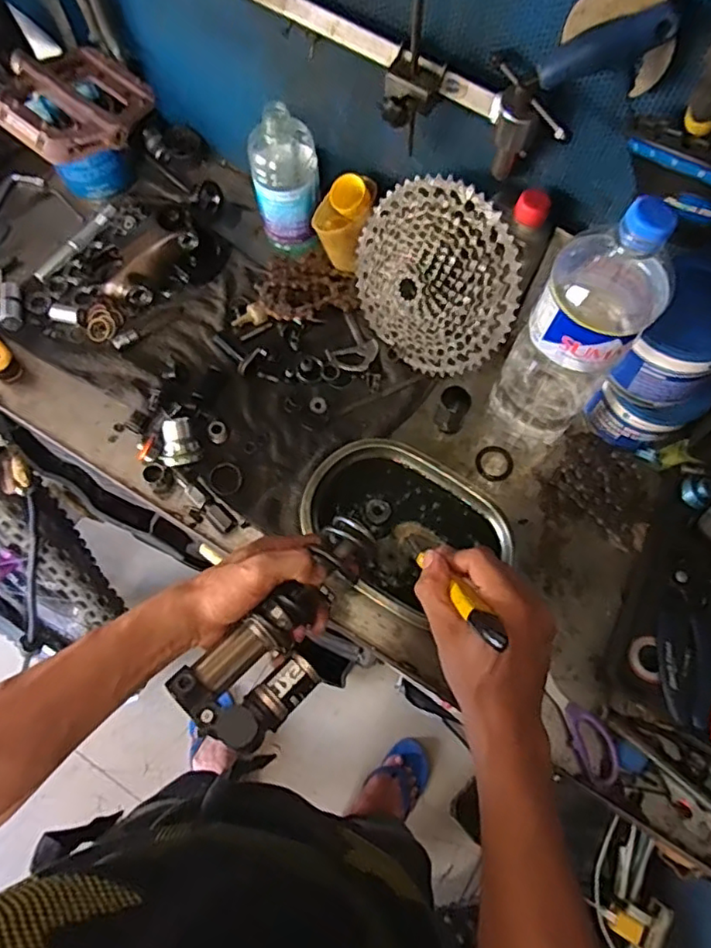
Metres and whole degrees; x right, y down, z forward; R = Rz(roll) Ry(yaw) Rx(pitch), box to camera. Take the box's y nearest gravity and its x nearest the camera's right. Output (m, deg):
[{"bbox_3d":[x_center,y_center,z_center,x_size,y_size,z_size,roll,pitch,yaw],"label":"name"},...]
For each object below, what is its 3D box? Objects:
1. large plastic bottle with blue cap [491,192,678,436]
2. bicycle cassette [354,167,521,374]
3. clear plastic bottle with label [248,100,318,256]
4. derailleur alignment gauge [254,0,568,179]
[{"bbox_3d":[0.193,-0.115,0.533,0.083,0.317,0.086,35,74,12],"label":"large plastic bottle with blue cap"},{"bbox_3d":[0.071,-0.198,0.622,0.197,0.191,0.048,45,46,13],"label":"bicycle cassette"},{"bbox_3d":[-0.079,-0.327,0.686,0.070,0.171,0.061,-8,70,-3],"label":"clear plastic bottle with label"},{"bbox_3d":[-0.018,-0.370,0.536,0.427,0.093,0.064,30,73,10],"label":"derailleur alignment gauge"}]

